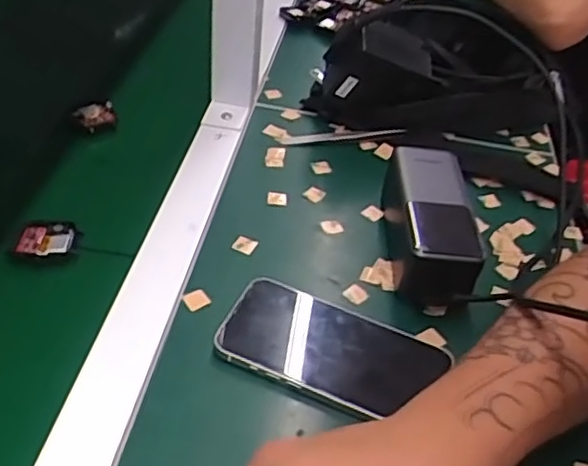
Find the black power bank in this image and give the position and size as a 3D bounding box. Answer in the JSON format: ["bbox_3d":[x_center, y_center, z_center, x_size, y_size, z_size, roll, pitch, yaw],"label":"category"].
[{"bbox_3d":[0.102,-0.010,0.490,0.056,0.051,0.135,8,42,0],"label":"black power bank"}]

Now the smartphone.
[{"bbox_3d":[0.025,0.073,0.422,0.138,0.011,0.076,20,43,13],"label":"smartphone"}]

